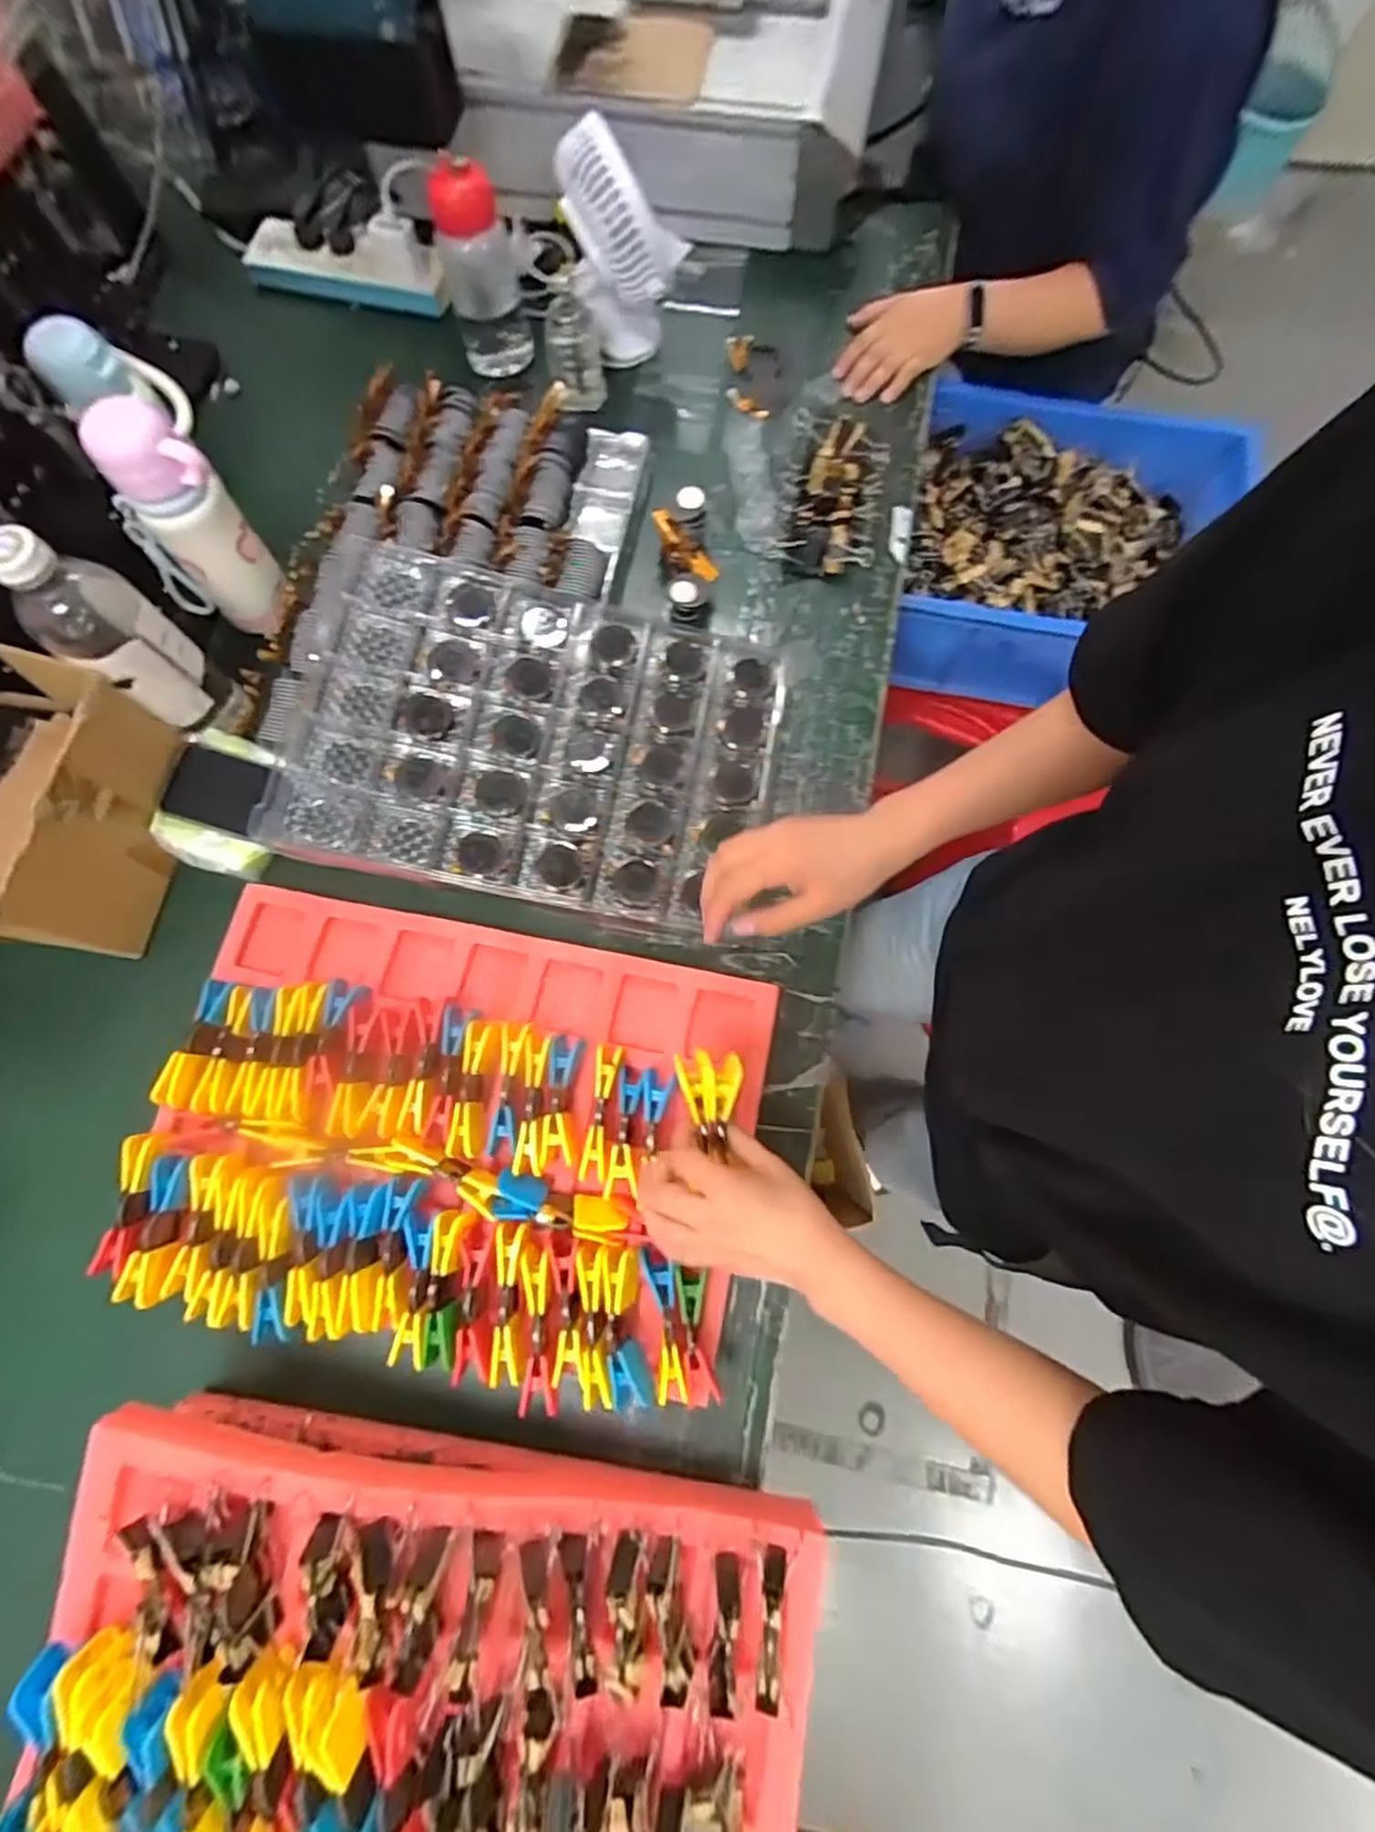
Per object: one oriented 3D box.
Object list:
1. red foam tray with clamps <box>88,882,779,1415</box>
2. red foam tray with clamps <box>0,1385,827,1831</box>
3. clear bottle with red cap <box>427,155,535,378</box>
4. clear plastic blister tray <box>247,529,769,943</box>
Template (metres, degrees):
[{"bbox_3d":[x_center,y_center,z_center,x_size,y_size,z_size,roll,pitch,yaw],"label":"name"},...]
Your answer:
[{"bbox_3d":[-0.197,0.176,0.583,0.483,0.047,0.344,12,72,2],"label":"red foam tray with clamps"},{"bbox_3d":[-0.169,0.544,0.441,0.498,0.088,0.340,11,76,3],"label":"red foam tray with clamps"},{"bbox_3d":[-0.228,-0.711,0.770,0.079,0.171,0.082,-13,76,-3],"label":"clear bottle with red cap"},{"bbox_3d":[-0.151,-0.167,0.662,0.442,0.042,0.304,13,78,-4],"label":"clear plastic blister tray"}]

